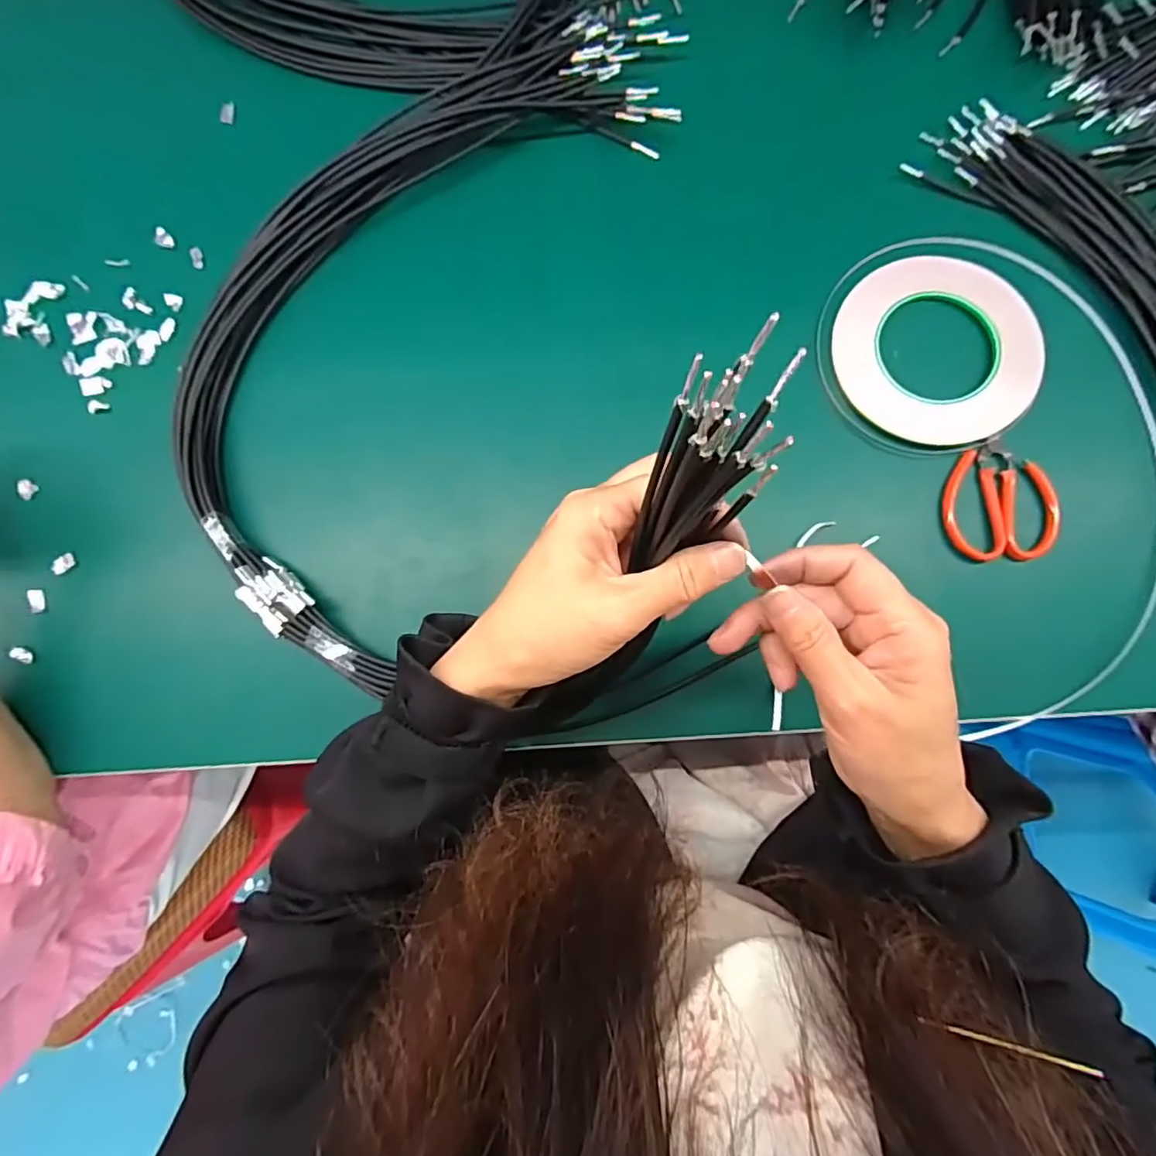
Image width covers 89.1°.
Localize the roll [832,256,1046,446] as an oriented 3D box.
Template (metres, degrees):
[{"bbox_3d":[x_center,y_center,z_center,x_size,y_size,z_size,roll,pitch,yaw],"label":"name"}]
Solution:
[{"bbox_3d":[0.243,-0.157,0.397,0.132,0.010,0.124,0,84,2],"label":"roll"}]

